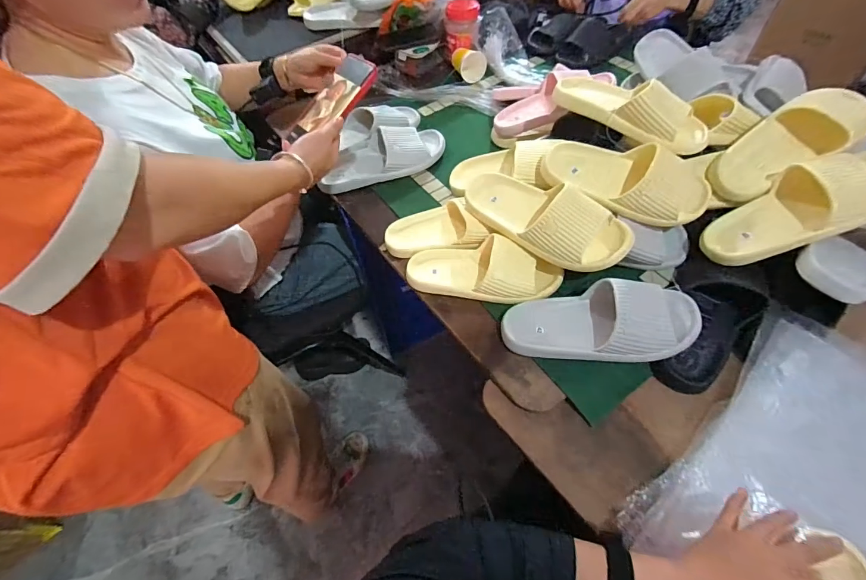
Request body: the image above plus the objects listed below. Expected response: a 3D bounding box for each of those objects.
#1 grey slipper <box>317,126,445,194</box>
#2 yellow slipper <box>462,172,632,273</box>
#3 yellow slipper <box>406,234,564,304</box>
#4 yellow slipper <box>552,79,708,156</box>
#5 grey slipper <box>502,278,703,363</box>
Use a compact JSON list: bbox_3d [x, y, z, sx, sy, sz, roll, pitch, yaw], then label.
[{"bbox_3d":[-0.095,-0.285,0.839,0.256,0.065,0.098,-19,58,-9],"label":"grey slipper"},{"bbox_3d":[0.172,-0.112,0.630,0.269,0.100,0.106,25,62,19],"label":"yellow slipper"},{"bbox_3d":[0.082,-0.034,0.650,0.255,0.063,0.093,10,58,10],"label":"yellow slipper"},{"bbox_3d":[0.309,-0.298,0.627,0.078,0.062,0.248,-40,63,-21],"label":"yellow slipper"},{"bbox_3d":[0.244,0.048,0.577,0.273,0.083,0.108,3,57,6],"label":"grey slipper"}]

